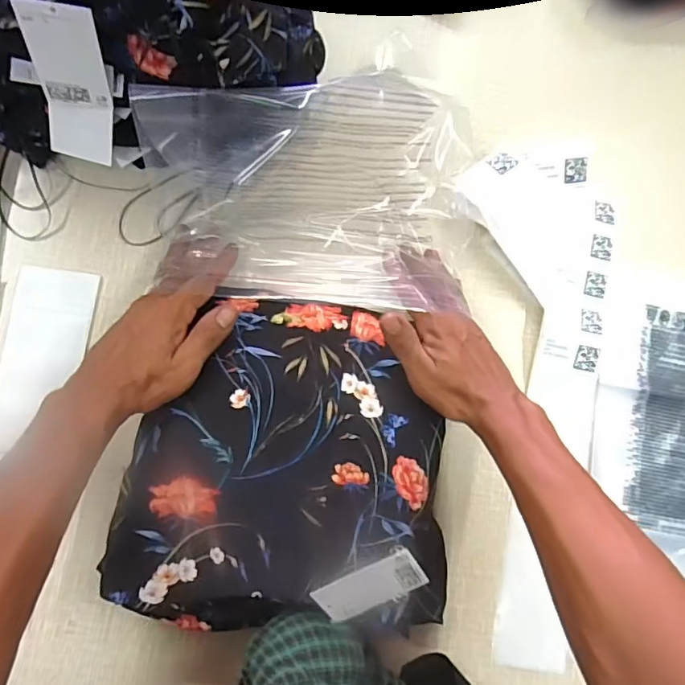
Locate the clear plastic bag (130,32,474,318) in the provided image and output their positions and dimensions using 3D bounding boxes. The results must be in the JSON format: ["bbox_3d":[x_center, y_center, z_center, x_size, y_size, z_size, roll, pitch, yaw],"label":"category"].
[{"bbox_3d":[-0.013,-0.146,0.432,0.274,0.112,0.214,4,83,-7],"label":"clear plastic bag"}]

